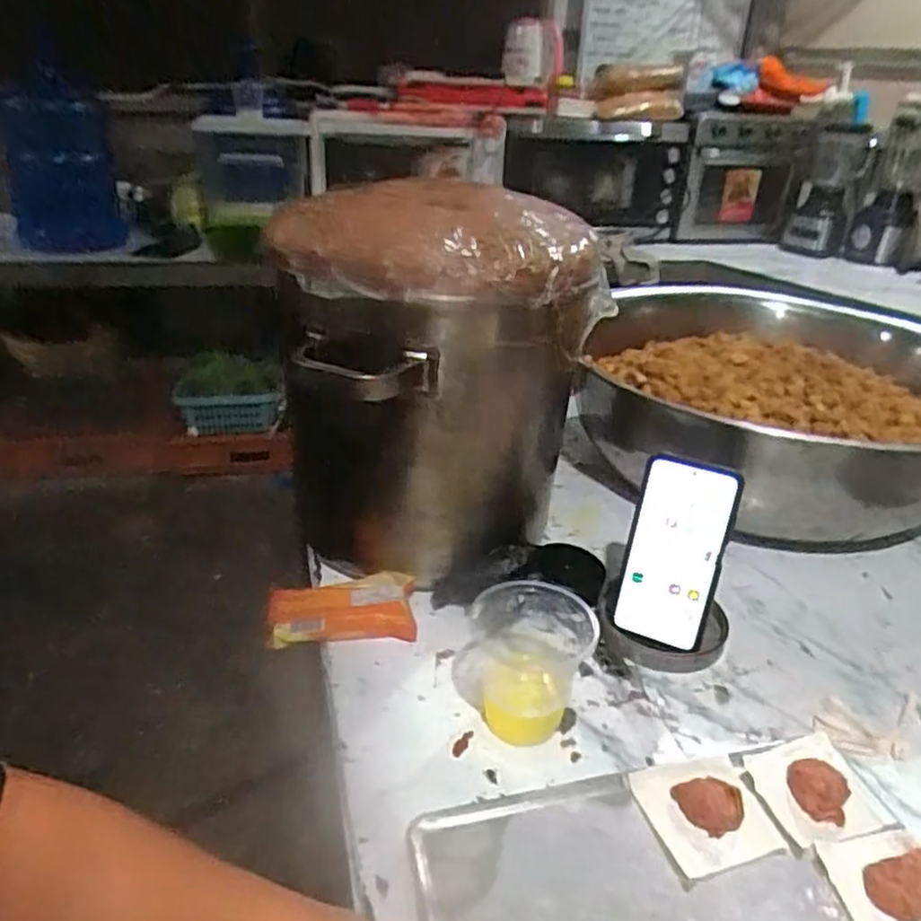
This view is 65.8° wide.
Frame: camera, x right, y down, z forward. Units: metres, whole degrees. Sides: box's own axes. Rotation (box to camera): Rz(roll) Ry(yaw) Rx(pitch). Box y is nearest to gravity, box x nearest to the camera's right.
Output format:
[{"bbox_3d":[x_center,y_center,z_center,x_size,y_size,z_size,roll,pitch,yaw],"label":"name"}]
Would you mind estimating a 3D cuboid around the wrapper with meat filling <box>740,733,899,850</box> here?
[{"bbox_3d":[0.248,0.226,0.496,0.078,0.027,0.075,-6,30,-14],"label":"wrapper with meat filling"}]

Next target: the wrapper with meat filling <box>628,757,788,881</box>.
[{"bbox_3d":[0.166,0.229,0.476,0.079,0.026,0.074,-7,30,-16],"label":"wrapper with meat filling"}]

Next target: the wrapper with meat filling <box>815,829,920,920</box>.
[{"bbox_3d":[0.269,0.262,0.432,0.072,0.020,0.069,-1,29,-5],"label":"wrapper with meat filling"}]

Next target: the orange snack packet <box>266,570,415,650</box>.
[{"bbox_3d":[-0.104,0.130,0.623,0.124,0.034,0.058,-1,29,-6],"label":"orange snack packet"}]

